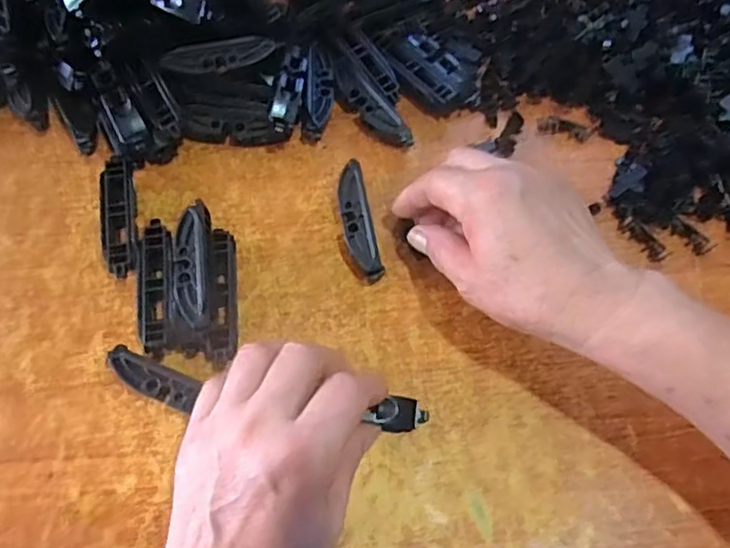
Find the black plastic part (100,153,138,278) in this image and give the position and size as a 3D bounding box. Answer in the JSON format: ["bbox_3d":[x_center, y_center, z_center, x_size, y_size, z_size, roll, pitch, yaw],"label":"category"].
[{"bbox_3d":[-0.149,-0.034,0.385,0.019,0.020,0.079,-10,67,-5],"label":"black plastic part"}]

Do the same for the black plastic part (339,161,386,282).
[{"bbox_3d":[-0.005,-0.032,0.388,0.019,0.018,0.080,-10,67,-5],"label":"black plastic part"}]

